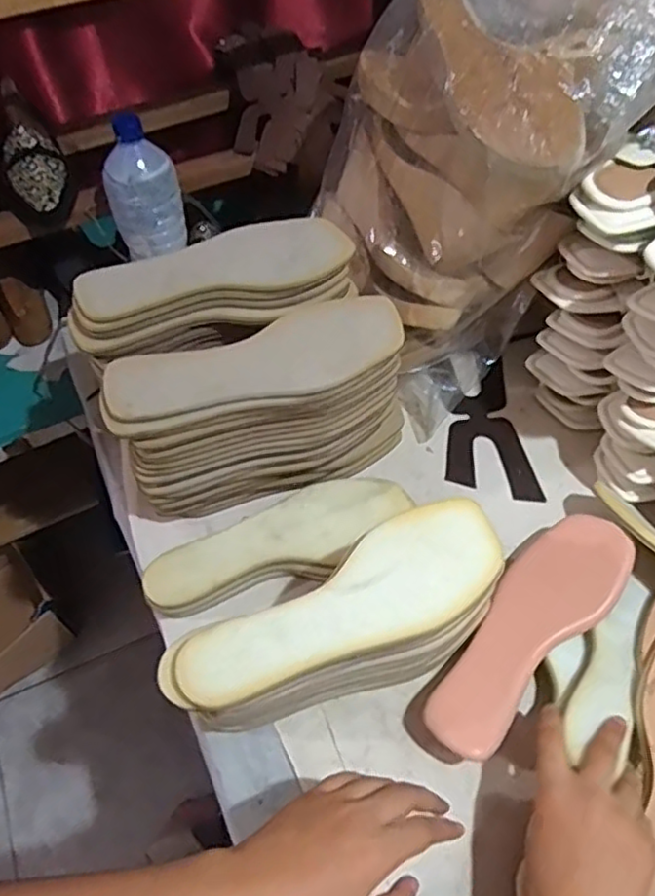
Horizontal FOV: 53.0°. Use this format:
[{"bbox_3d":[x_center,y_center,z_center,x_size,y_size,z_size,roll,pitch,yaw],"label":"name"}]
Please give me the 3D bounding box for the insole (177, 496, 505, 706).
[{"bbox_3d":[0.015,0.105,0.440,0.229,0.011,0.078,-25,58,-16],"label":"insole"}]

